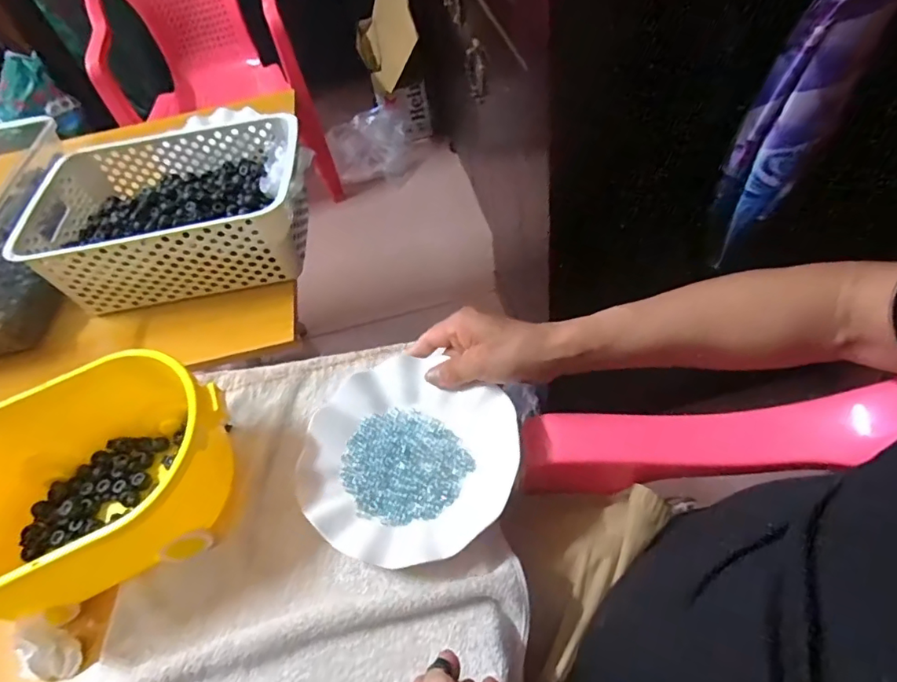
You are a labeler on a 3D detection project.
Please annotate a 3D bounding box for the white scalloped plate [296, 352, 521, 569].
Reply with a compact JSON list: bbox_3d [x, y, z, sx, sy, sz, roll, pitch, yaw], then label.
[{"bbox_3d":[-0.036,0.096,0.445,0.176,0.031,0.169,-2,49,2],"label":"white scalloped plate"}]

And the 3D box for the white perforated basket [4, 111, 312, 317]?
[{"bbox_3d":[-0.332,-0.154,0.649,0.332,0.103,0.203,-11,52,1],"label":"white perforated basket"}]

